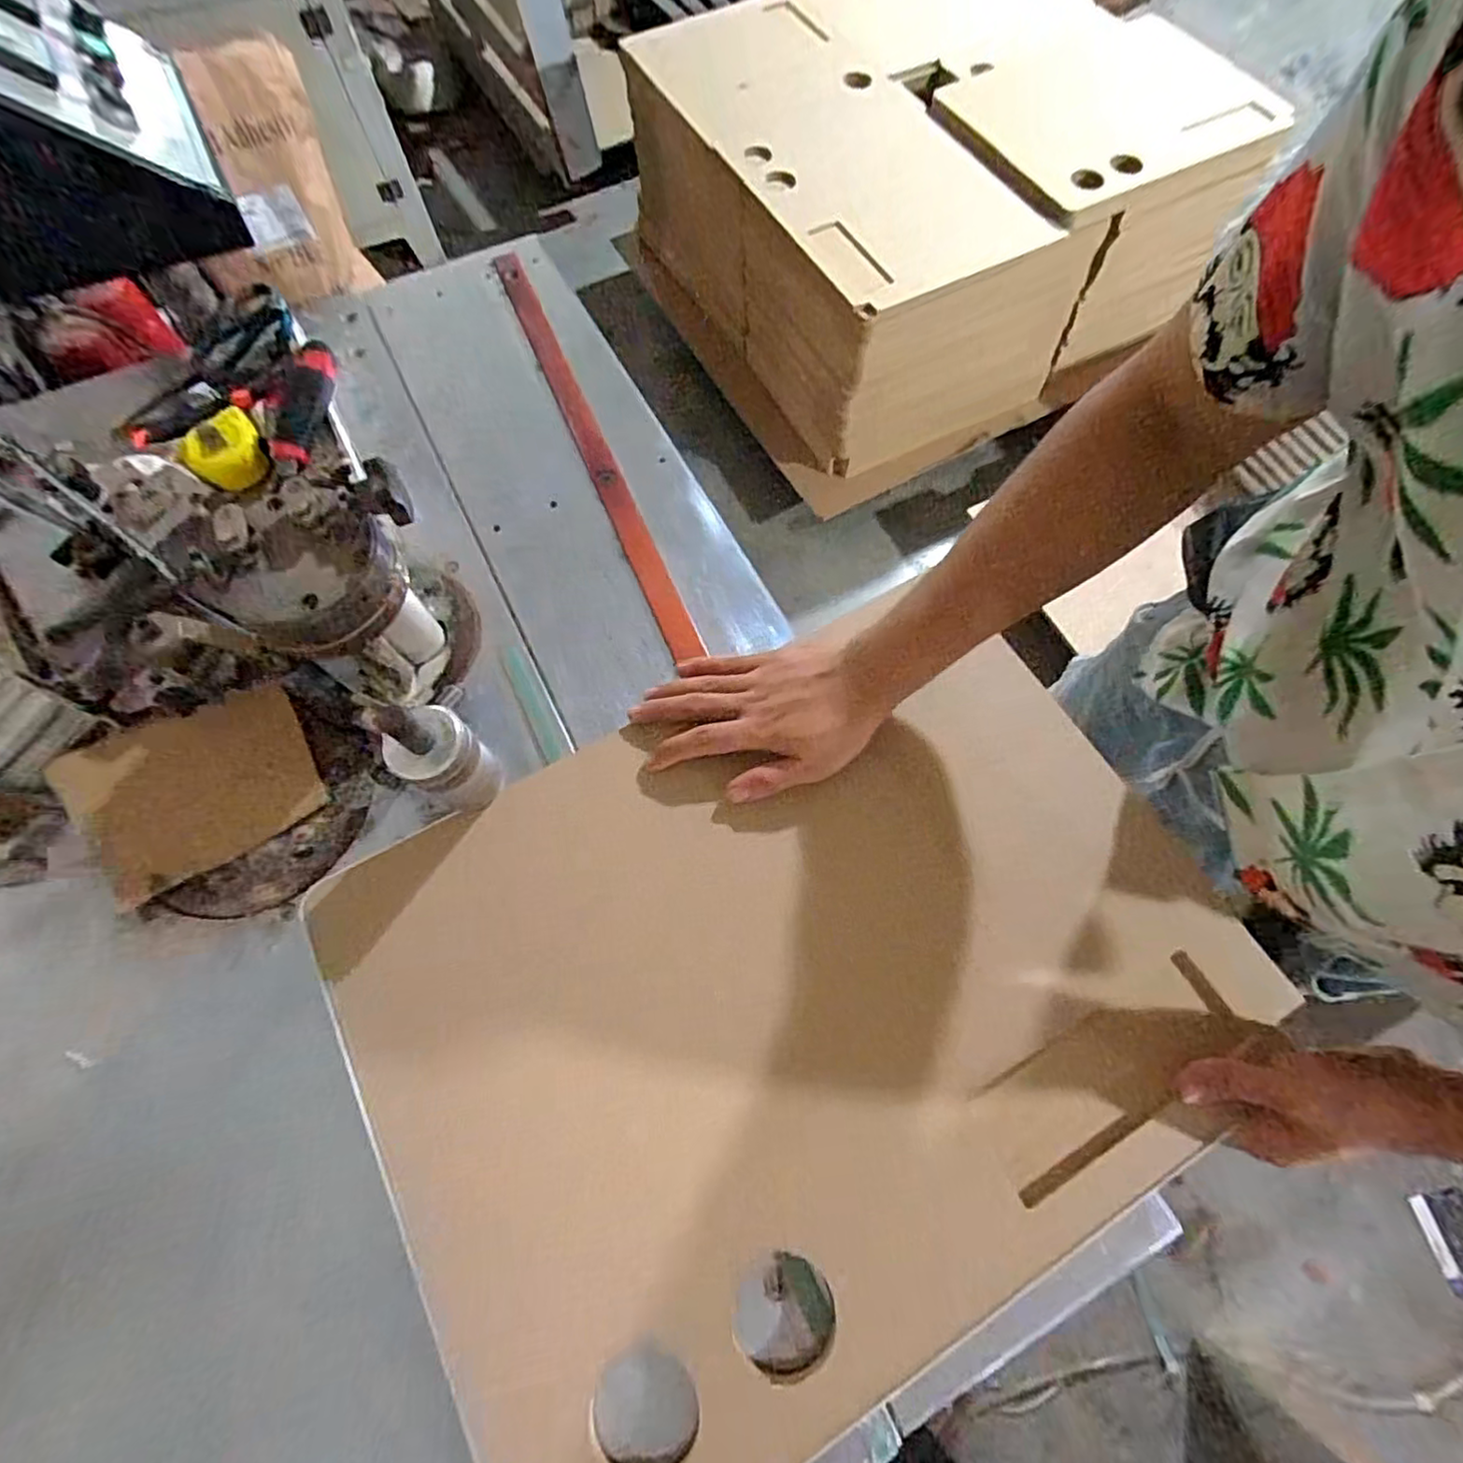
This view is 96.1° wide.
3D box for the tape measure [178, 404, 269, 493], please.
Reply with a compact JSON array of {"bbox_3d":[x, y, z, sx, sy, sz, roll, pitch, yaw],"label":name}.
[{"bbox_3d":[-0.484,-0.272,0.629,0.077,0.032,0.071,41,75,14],"label":"tape measure"}]

